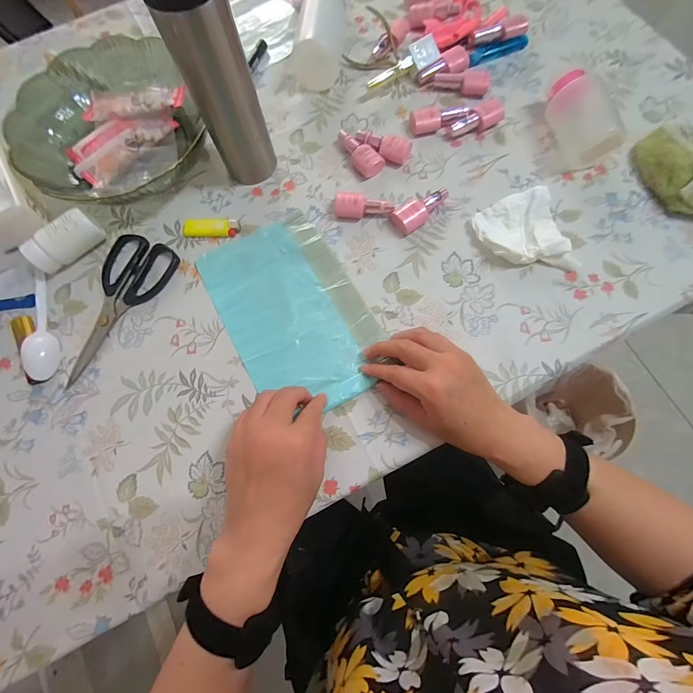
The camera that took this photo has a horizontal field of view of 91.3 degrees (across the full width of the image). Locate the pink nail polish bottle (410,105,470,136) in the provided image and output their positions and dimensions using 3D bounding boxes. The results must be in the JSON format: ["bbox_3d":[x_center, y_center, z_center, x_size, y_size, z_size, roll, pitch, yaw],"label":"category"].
[{"bbox_3d":[0.120,-0.293,0.437,0.073,0.021,0.025,-14,74,-2],"label":"pink nail polish bottle"}]

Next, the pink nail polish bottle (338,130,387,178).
[{"bbox_3d":[0.019,-0.246,0.426,0.034,0.021,0.073,-30,75,-6],"label":"pink nail polish bottle"}]

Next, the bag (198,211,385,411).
[{"bbox_3d":[-0.058,-0.038,0.378,0.146,0.009,0.223,-29,75,-6],"label":"bag"}]

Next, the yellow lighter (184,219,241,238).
[{"bbox_3d":[-0.164,-0.144,0.411,0.066,0.011,0.021,1,74,3],"label":"yellow lighter"}]

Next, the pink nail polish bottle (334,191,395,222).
[{"bbox_3d":[0.021,-0.168,0.405,0.068,0.021,0.028,0,74,2],"label":"pink nail polish bottle"}]

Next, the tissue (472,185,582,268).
[{"bbox_3d":[0.201,-0.132,0.389,0.099,0.021,0.100,-11,74,-1],"label":"tissue"}]

